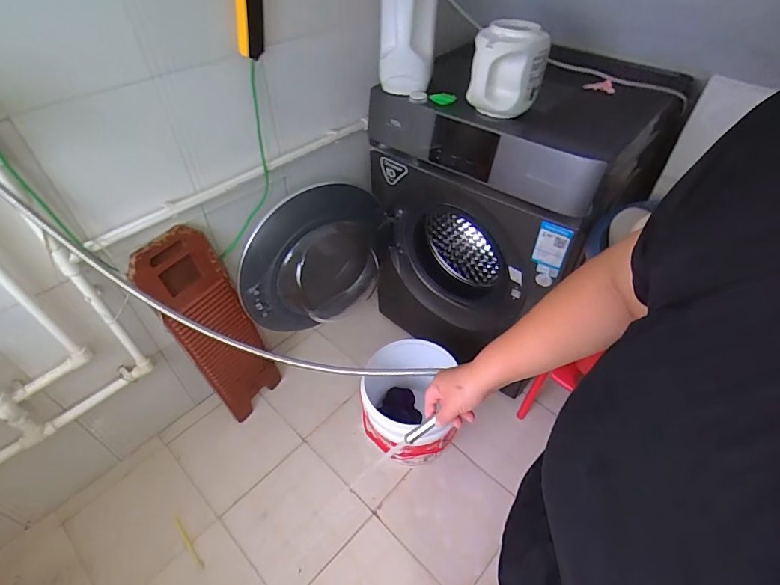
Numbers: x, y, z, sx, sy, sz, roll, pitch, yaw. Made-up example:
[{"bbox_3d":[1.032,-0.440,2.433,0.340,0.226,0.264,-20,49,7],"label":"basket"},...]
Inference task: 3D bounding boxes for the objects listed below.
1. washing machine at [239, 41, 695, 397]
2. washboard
[{"bbox_3d":[0.184,-0.114,1.228,1.120,0.856,0.608,-26,52,-24],"label":"washing machine"},{"bbox_3d":[-0.480,0.114,1.194,0.040,0.643,0.199,27,55,36],"label":"washboard"}]

